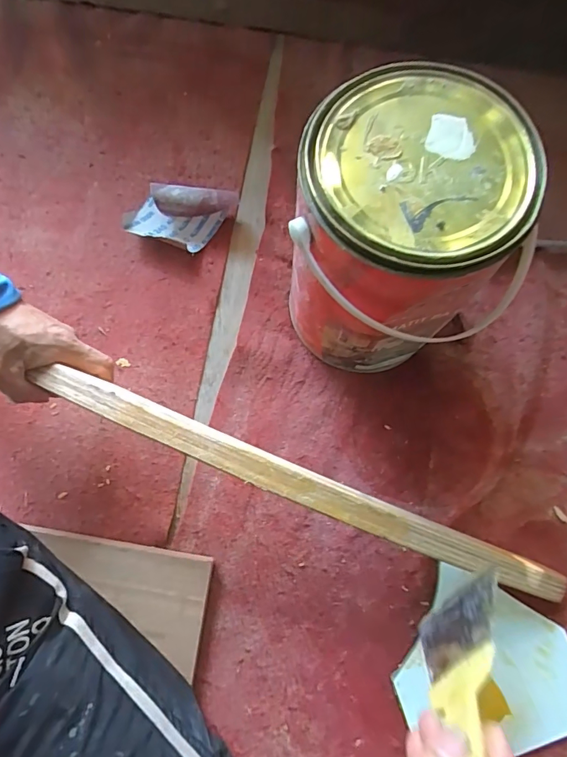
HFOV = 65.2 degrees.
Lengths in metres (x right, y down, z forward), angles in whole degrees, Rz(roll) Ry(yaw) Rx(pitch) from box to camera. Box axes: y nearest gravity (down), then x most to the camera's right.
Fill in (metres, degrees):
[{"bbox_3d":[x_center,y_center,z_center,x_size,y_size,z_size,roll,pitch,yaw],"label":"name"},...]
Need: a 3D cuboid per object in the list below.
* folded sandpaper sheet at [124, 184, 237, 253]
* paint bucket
[{"bbox_3d":[-0.129,-0.194,0.545,0.133,0.049,0.069,6,75,0],"label":"folded sandpaper sheet"},{"bbox_3d":[0.096,-0.119,0.428,0.170,0.243,0.166,0,75,-1],"label":"paint bucket"}]

